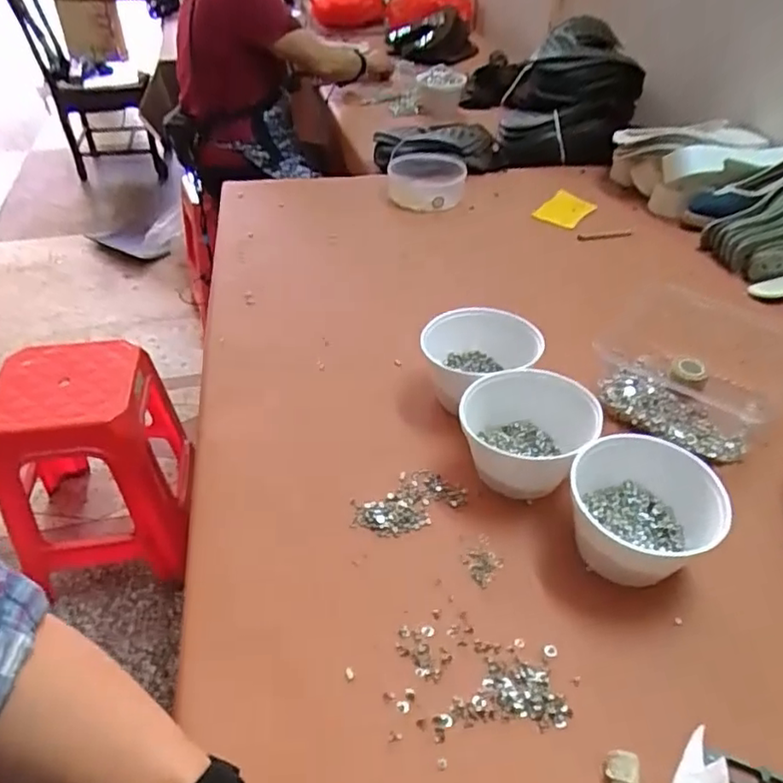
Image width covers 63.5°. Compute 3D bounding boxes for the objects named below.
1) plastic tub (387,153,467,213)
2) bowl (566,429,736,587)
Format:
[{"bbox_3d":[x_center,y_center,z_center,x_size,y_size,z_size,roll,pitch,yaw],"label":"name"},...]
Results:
[{"bbox_3d":[0.062,-0.388,1.158,0.142,0.060,0.152,1,41,-1],"label":"plastic tub"},{"bbox_3d":[0.221,0.108,0.562,0.130,0.080,0.115,16,43,16],"label":"bowl"}]

